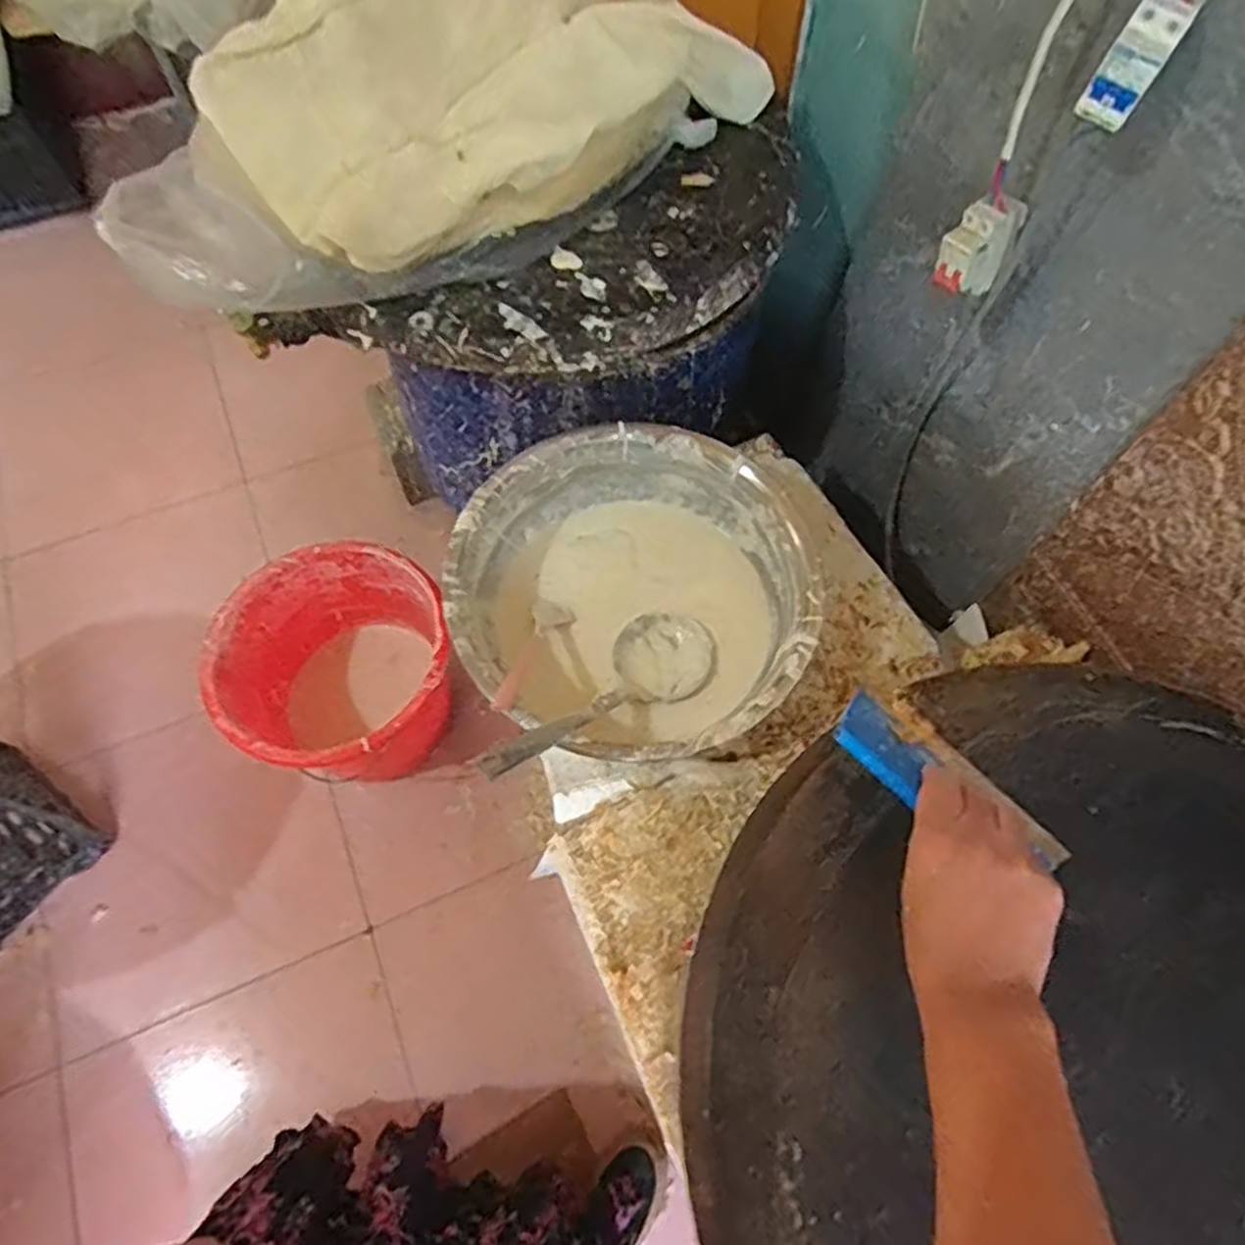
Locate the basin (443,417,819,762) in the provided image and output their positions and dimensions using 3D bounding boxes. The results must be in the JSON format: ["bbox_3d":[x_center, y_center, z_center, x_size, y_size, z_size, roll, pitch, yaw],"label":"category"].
[{"bbox_3d":[0.011,-0.016,0.863,0.371,0.176,0.379,0,65,-1],"label":"basin"}]

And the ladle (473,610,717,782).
[{"bbox_3d":[-0.012,0.071,0.786,0.111,0.065,0.333,41,36,17],"label":"ladle"}]

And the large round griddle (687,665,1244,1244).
[{"bbox_3d":[0.304,0.282,0.447,0.511,0.033,0.517,0,65,-1],"label":"large round griddle"}]

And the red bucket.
[{"bbox_3d":[-0.456,0.092,1.290,0.356,0.327,0.363,0,65,-1],"label":"red bucket"}]

